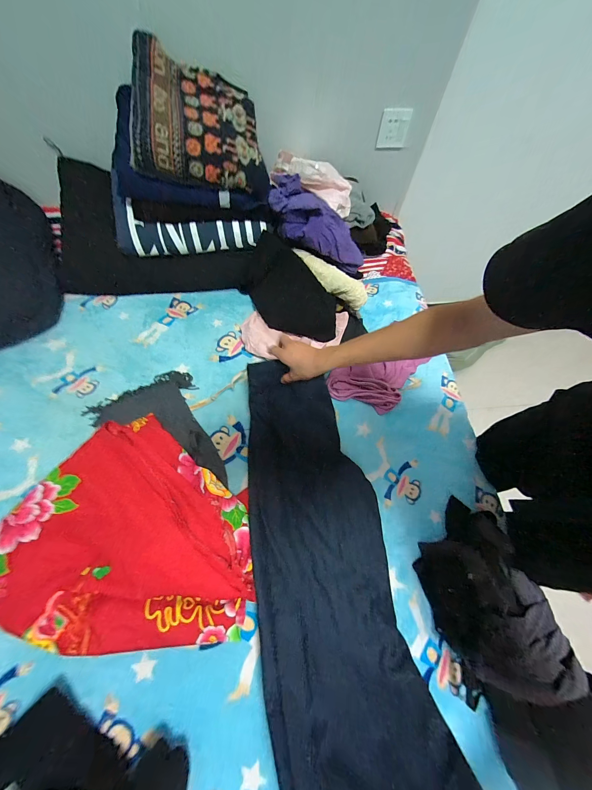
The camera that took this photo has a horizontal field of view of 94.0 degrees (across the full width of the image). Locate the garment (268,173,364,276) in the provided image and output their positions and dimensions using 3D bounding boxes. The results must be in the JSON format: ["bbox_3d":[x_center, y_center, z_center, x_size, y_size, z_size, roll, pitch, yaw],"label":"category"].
[{"bbox_3d":[0.064,-0.459,0.752,0.325,0.101,0.157,36,67,-14],"label":"garment"}]

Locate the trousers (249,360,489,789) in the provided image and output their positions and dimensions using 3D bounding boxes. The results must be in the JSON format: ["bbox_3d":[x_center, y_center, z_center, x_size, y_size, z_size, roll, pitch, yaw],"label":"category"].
[{"bbox_3d":[0.063,0.308,0.443,0.259,0.223,0.804,-11,51,-8],"label":"trousers"}]

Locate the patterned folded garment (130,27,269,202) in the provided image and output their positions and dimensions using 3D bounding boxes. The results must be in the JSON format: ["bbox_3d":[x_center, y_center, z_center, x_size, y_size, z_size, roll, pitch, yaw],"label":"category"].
[{"bbox_3d":[-0.232,-0.640,0.653,0.304,0.170,0.233,-5,67,-6],"label":"patterned folded garment"}]

